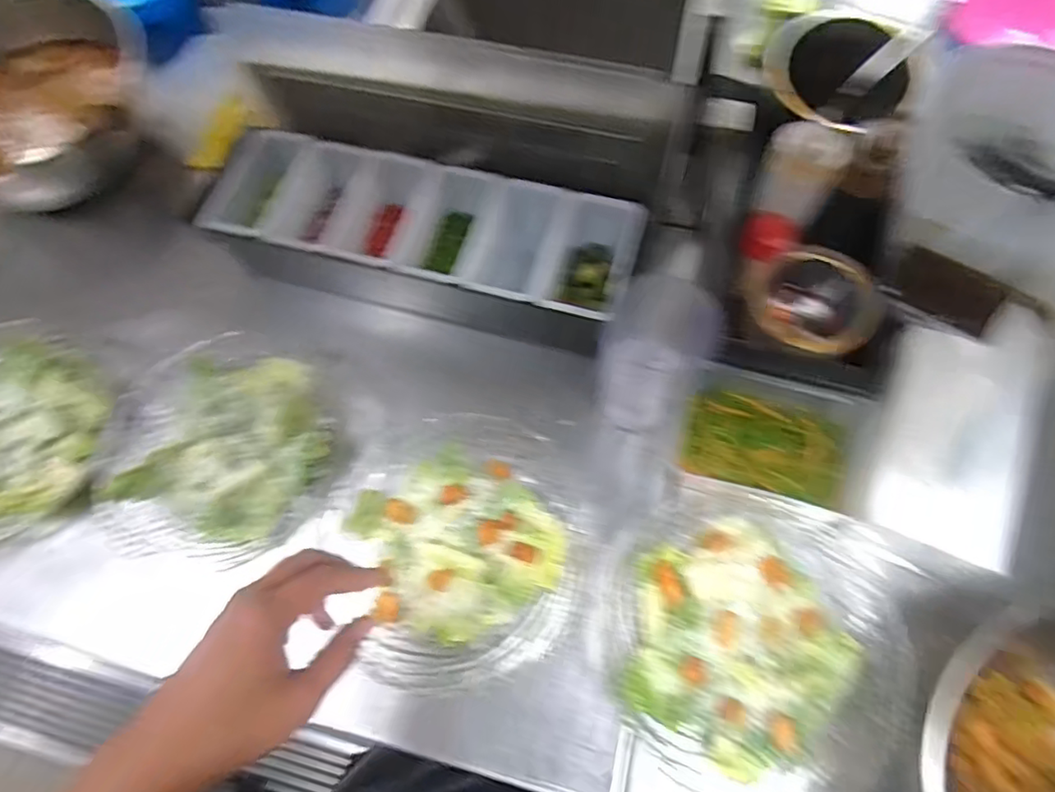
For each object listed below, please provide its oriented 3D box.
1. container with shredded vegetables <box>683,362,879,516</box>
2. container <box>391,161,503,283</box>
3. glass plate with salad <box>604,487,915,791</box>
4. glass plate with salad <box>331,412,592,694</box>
[{"bbox_3d":[0.237,0.038,0.563,0.162,0.043,0.129,17,69,10],"label":"container with shredded vegetables"},{"bbox_3d":[-0.081,-0.174,0.633,0.079,0.071,0.152,15,68,10],"label":"container"},{"bbox_3d":[0.189,0.208,0.499,0.232,0.071,0.240,-1,66,3],"label":"glass plate with salad"},{"bbox_3d":[-0.055,0.133,0.544,0.225,0.071,0.239,-1,66,3],"label":"glass plate with salad"}]

